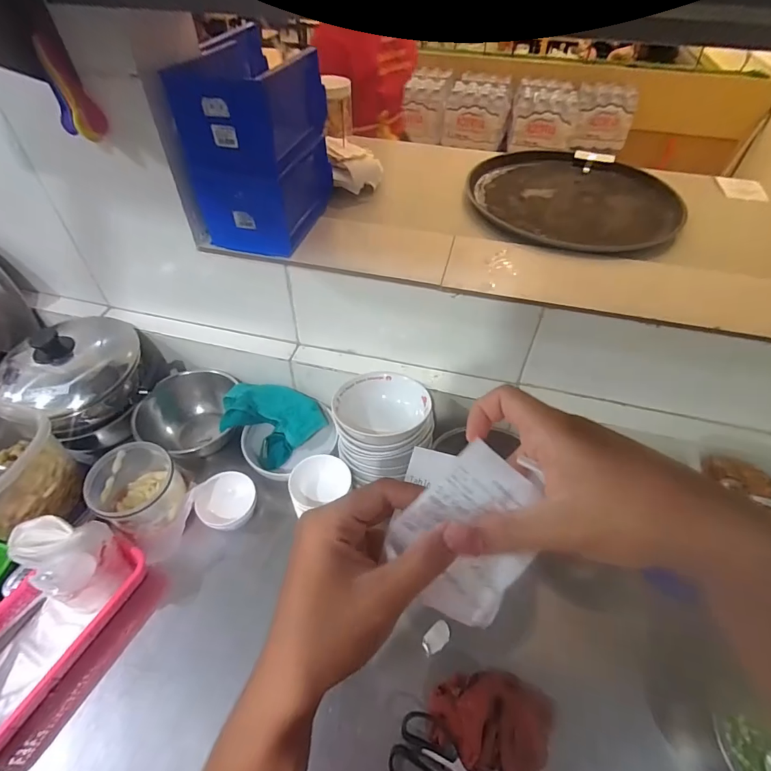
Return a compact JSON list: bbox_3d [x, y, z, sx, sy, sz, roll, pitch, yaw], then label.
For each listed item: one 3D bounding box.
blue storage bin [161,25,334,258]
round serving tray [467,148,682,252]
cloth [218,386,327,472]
[{"bbox_3d":[-0.180,-0.349,0.641,0.120,0.230,0.201,13,50,10],"label":"blue storage bin"},{"bbox_3d":[0.349,-0.378,0.826,0.362,0.025,0.344,0,49,-1],"label":"round serving tray"},{"bbox_3d":[-0.213,0.067,0.781,0.183,0.091,0.118,23,52,18],"label":"cloth"}]

